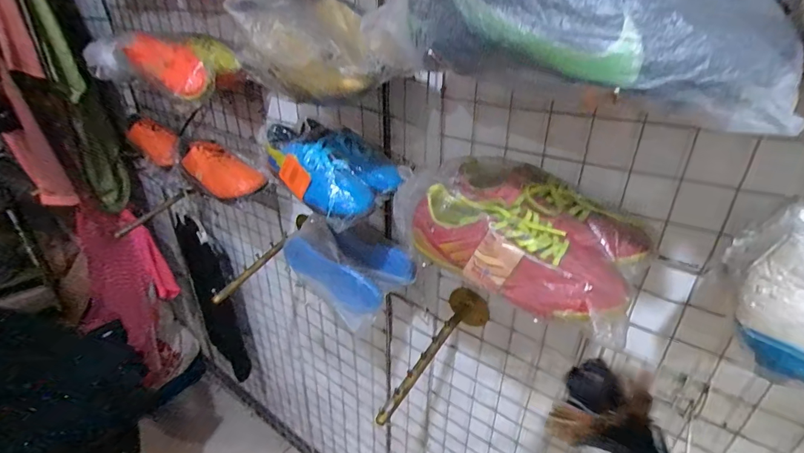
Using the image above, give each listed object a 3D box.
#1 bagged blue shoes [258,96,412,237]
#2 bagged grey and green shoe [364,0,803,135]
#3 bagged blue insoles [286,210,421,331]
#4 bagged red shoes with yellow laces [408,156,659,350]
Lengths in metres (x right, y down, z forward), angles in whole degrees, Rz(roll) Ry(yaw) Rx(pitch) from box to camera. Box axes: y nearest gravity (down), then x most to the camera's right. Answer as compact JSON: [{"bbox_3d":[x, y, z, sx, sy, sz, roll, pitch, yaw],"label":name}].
[{"bbox_3d":[-0.110,-0.103,0.558,0.209,0.107,0.124,24,37,36],"label":"bagged blue shoes"},{"bbox_3d":[0.107,-0.164,0.300,0.096,0.108,0.315,-26,39,-38],"label":"bagged grey and green shoe"},{"bbox_3d":[-0.088,0.062,0.647,0.189,0.125,0.105,22,37,34],"label":"bagged blue insoles"},{"bbox_3d":[0.134,0.003,0.413,0.226,0.088,0.136,25,38,37],"label":"bagged red shoes with yellow laces"}]

